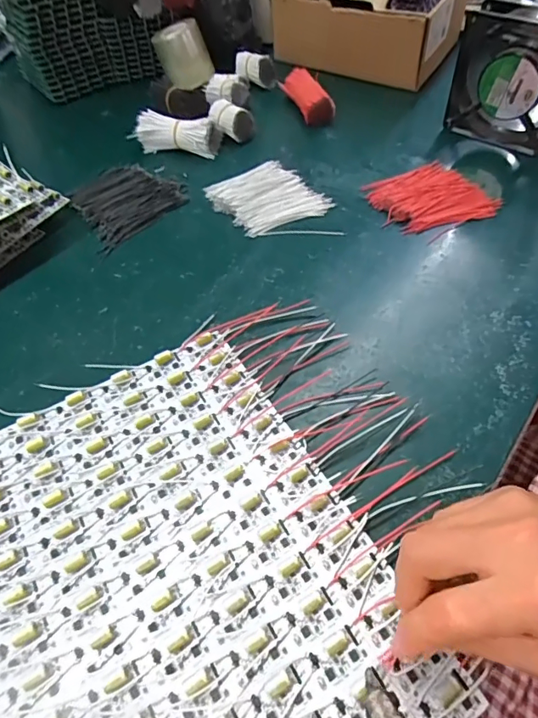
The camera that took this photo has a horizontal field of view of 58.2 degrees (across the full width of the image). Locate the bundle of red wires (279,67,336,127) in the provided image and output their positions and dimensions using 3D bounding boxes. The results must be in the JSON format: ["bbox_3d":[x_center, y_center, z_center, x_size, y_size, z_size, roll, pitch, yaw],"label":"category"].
[{"bbox_3d":[0.048,-0.319,0.589,0.032,0.032,0.090,-21,55,-13],"label":"bundle of red wires"}]

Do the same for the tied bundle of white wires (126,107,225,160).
[{"bbox_3d":[-0.106,-0.258,0.551,0.096,0.033,0.035,6,53,7],"label":"tied bundle of white wires"}]

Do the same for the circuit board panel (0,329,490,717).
[{"bbox_3d":[-0.071,0.125,0.278,0.242,0.008,0.283,-27,56,-17],"label":"circuit board panel"}]

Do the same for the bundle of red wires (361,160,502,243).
[{"bbox_3d":[0.159,-0.163,0.481,0.104,0.009,0.103,-25,56,-16],"label":"bundle of red wires"}]

